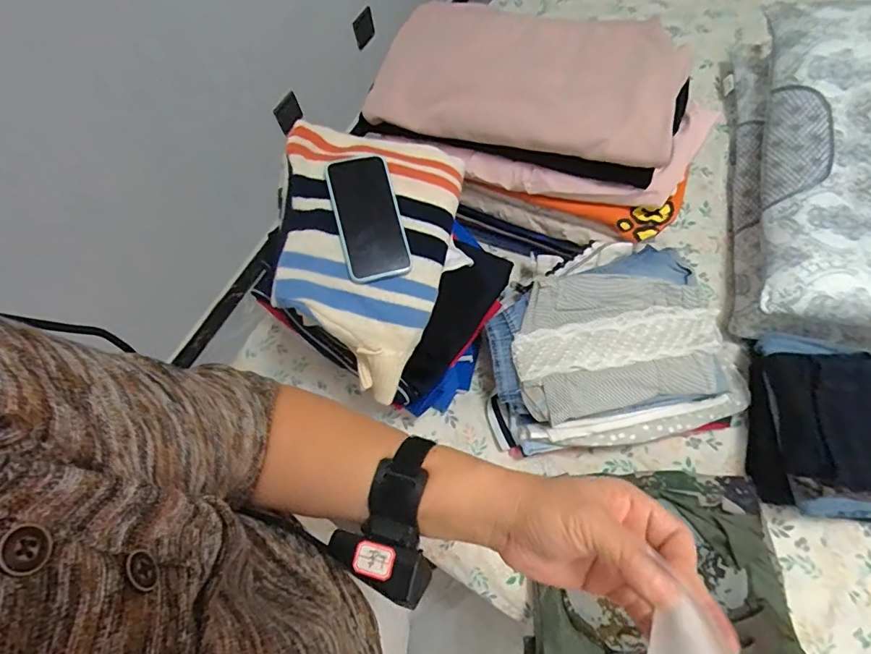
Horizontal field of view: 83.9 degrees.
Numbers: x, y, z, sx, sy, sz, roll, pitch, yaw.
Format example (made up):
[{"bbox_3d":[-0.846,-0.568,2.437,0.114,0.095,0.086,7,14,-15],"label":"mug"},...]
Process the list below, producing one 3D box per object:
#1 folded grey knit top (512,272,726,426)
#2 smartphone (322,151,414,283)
[{"bbox_3d":[0.294,0.018,0.791,0.326,0.038,0.231,-10,66,-6],"label":"folded grey knit top"},{"bbox_3d":[-0.090,-0.145,0.642,0.083,0.015,0.174,-14,81,-8],"label":"smartphone"}]

